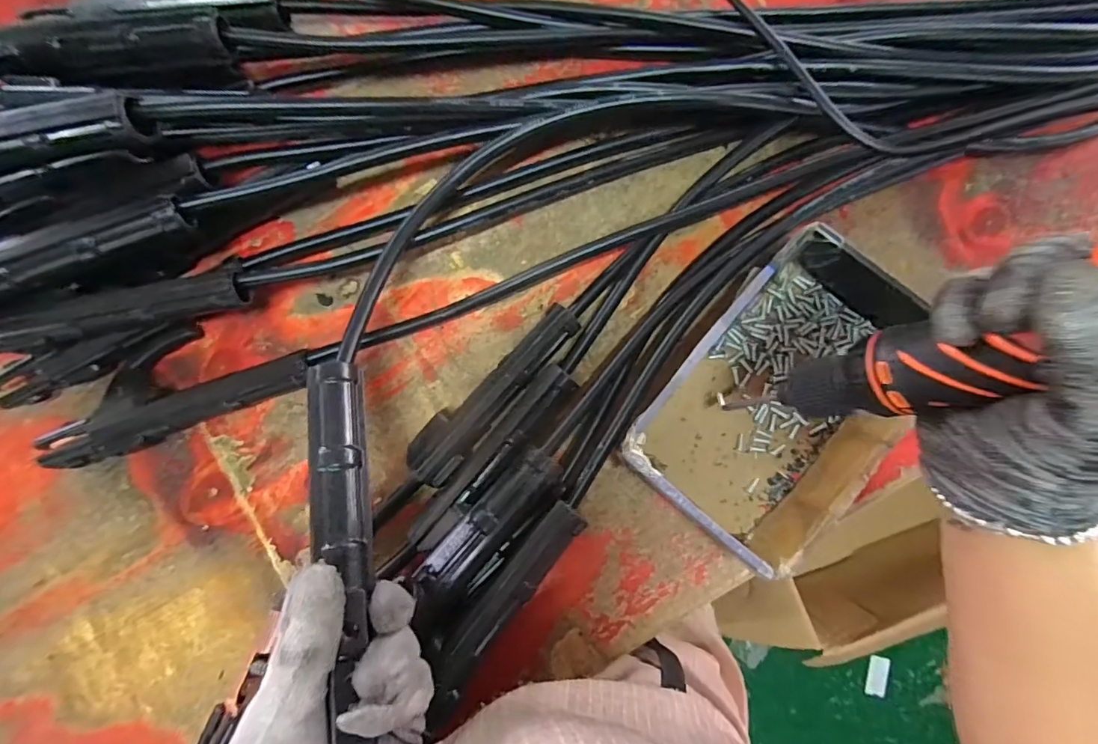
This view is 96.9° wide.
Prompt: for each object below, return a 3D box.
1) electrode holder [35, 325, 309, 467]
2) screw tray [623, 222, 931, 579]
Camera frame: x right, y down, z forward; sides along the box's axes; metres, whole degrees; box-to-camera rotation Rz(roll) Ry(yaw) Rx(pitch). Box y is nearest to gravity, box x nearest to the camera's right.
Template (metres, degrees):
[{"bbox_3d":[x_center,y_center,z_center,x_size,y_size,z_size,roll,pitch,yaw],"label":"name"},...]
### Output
[{"bbox_3d":[-0.267,0.007,0.349,0.185,0.031,0.075,-20,85,0],"label":"electrode holder"},{"bbox_3d":[0.153,0.015,0.332,0.123,0.056,0.199,39,87,5],"label":"screw tray"}]

